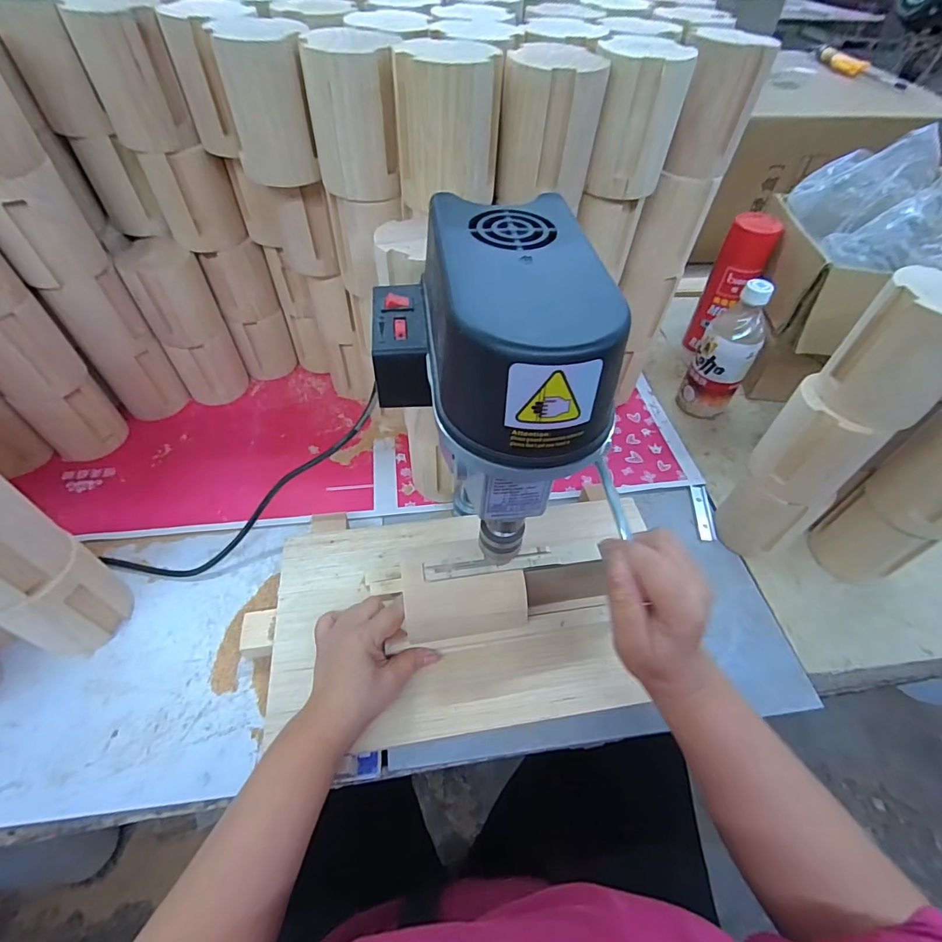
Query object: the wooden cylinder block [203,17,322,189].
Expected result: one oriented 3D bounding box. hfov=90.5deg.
[{"bbox_3d":[-0.170,-0.308,0.397,0.070,0.101,0.059,-4,52,-6],"label":"wooden cylinder block"}]

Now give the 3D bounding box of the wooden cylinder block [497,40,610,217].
[{"bbox_3d":[0.065,-0.285,0.391,0.078,0.096,0.070,7,52,2],"label":"wooden cylinder block"}]

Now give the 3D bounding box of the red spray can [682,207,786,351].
[{"bbox_3d":[0.383,-0.270,0.691,0.065,0.187,0.062,2,52,-2],"label":"red spray can"}]

